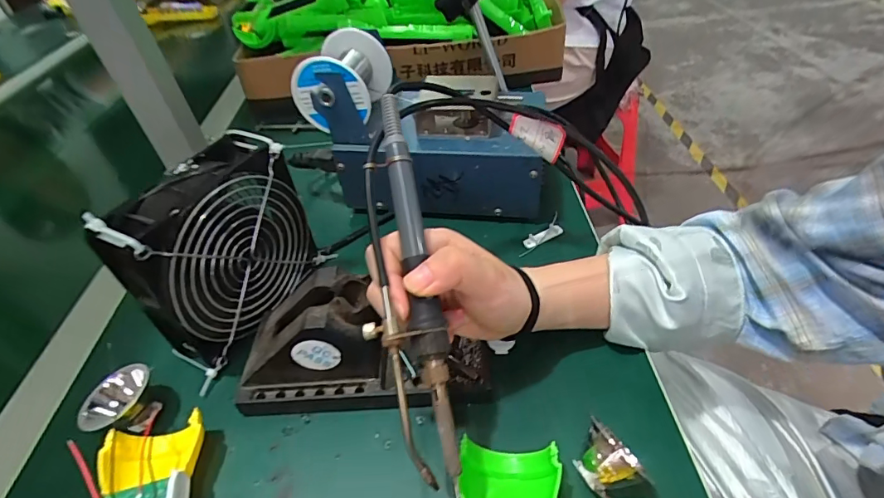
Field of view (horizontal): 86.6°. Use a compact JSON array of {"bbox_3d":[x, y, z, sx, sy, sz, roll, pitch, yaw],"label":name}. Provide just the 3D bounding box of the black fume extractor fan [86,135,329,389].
[{"bbox_3d":[-0.149,0.004,0.322,0.048,0.122,0.124,16,47,20],"label":"black fume extractor fan"}]

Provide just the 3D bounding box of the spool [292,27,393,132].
[{"bbox_3d":[-0.082,-0.146,0.399,0.065,0.057,0.073,5,44,14],"label":"spool"}]

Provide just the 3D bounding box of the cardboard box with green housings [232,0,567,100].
[{"bbox_3d":[-0.052,-0.308,0.635,0.412,0.099,0.208,-4,43,1],"label":"cardboard box with green housings"}]

